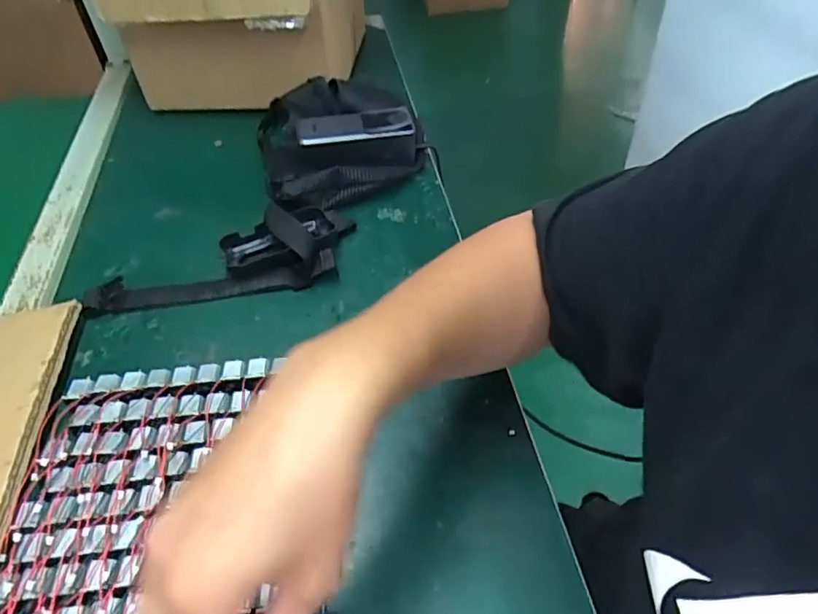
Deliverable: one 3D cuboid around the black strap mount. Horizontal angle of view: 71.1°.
[{"bbox_3d":[-0.174,-0.051,0.535,0.249,0.054,0.094,-13,47,-12],"label":"black strap mount"}]

